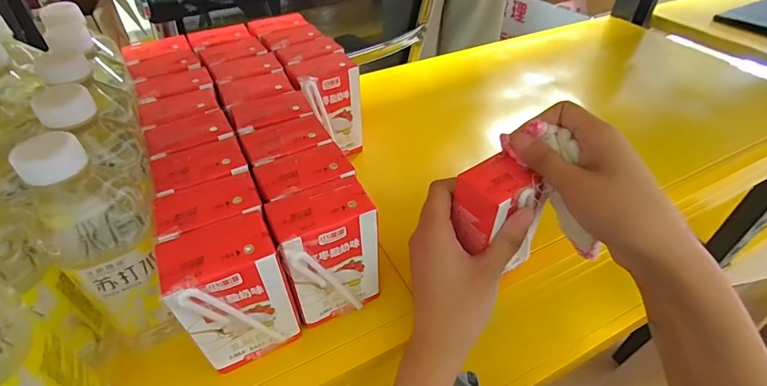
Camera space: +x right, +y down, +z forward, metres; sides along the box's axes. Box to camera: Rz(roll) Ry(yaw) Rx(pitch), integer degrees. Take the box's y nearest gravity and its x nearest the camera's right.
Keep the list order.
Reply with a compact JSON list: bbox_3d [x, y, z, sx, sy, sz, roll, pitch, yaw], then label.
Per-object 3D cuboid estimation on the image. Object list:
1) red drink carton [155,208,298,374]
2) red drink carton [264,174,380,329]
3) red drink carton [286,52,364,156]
[{"bbox_3d":[-0.099,0.069,0.273,0.064,0.102,0.042,-20,47,-20],"label":"red drink carton"},{"bbox_3d":[-0.039,0.044,0.296,0.069,0.099,0.043,-19,46,-19],"label":"red drink carton"},{"bbox_3d":[-0.059,-0.089,0.433,0.067,0.102,0.042,-22,47,-22],"label":"red drink carton"}]

